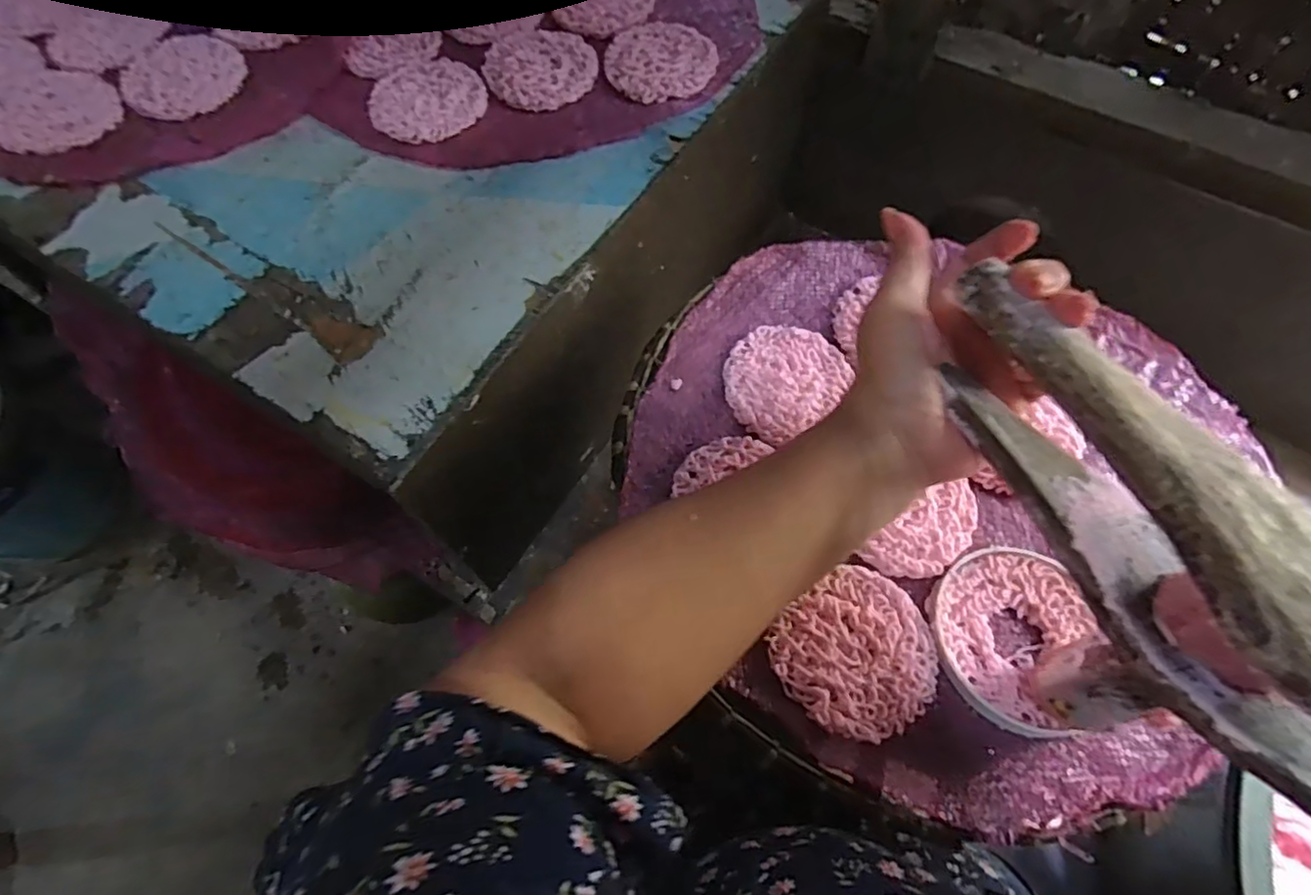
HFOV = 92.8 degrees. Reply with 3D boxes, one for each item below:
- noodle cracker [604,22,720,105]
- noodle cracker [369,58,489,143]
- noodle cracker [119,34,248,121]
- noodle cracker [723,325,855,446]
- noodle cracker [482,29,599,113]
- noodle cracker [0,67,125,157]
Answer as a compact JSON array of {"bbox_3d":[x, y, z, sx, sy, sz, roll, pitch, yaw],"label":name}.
[{"bbox_3d":[0.003,-0.282,0.455,0.078,0.007,0.083,0,64,-1],"label":"noodle cracker"},{"bbox_3d":[-0.159,-0.244,0.436,0.077,0.009,0.077,0,64,-1],"label":"noodle cracker"},{"bbox_3d":[-0.333,-0.263,0.441,0.073,0.009,0.077,0,64,-1],"label":"noodle cracker"},{"bbox_3d":[0.076,-0.043,0.373,0.076,0.004,0.068,-38,70,-18],"label":"noodle cracker"},{"bbox_3d":[-0.084,-0.275,0.451,0.081,0.006,0.077,0,64,-1],"label":"noodle cracker"},{"bbox_3d":[-0.408,-0.230,0.422,0.074,0.005,0.086,-38,70,-18],"label":"noodle cracker"}]

